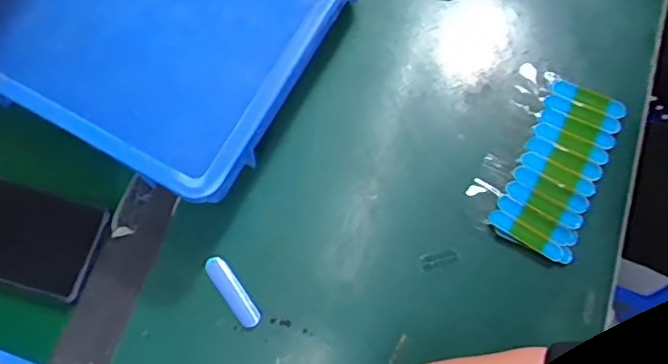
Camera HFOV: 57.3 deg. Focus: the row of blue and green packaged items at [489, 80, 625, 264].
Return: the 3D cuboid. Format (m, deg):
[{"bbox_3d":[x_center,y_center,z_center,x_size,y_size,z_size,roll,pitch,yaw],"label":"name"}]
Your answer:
[{"bbox_3d":[0.185,-0.012,0.499,0.065,0.008,0.150,25,73,8],"label":"row of blue and green packaged items"}]

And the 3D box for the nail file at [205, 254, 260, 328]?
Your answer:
[{"bbox_3d":[-0.078,0.084,0.471,0.017,0.004,0.062,-35,75,-11],"label":"nail file"}]

